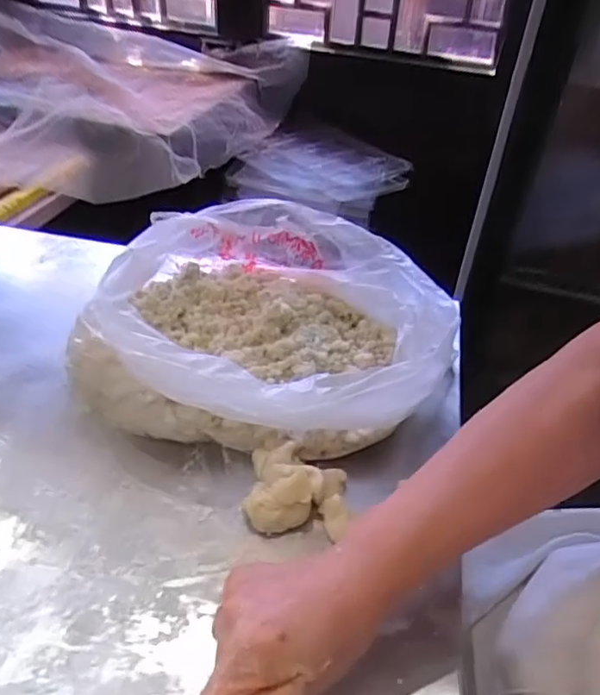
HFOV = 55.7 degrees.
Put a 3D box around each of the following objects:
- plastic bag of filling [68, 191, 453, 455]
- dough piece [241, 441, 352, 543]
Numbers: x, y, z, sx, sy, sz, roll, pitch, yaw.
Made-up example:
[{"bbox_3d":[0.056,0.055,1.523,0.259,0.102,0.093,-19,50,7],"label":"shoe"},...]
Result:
[{"bbox_3d":[-0.029,-0.019,0.552,0.323,0.129,0.274,16,41,14],"label":"plastic bag of filling"},{"bbox_3d":[-0.002,0.113,0.465,0.080,0.038,0.069,4,40,0],"label":"dough piece"}]

